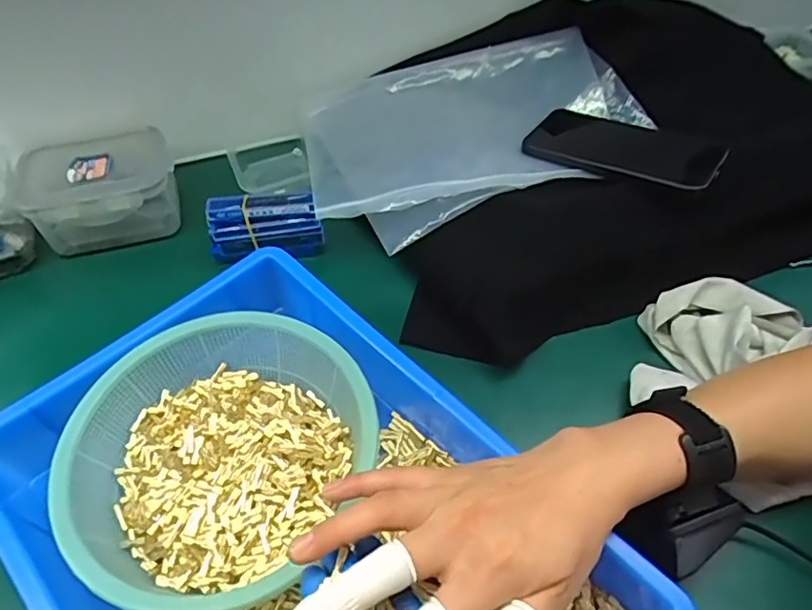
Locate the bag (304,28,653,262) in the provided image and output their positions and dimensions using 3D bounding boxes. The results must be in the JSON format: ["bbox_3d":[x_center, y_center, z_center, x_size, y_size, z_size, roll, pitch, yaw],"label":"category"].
[{"bbox_3d":[0.061,-0.164,0.543,0.326,0.043,0.200,-21,55,-15],"label":"bag"}]

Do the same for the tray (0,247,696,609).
[{"bbox_3d":[-0.067,0.139,0.337,0.253,0.059,0.371,-37,61,-25],"label":"tray"}]

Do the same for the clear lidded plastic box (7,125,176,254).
[{"bbox_3d":[-0.277,-0.102,0.525,0.128,0.065,0.090,-15,54,-12],"label":"clear lidded plastic box"}]

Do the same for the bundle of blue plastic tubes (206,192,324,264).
[{"bbox_3d":[-0.123,-0.068,0.501,0.094,0.056,0.028,-7,53,-6],"label":"bundle of blue plastic tubes"}]

